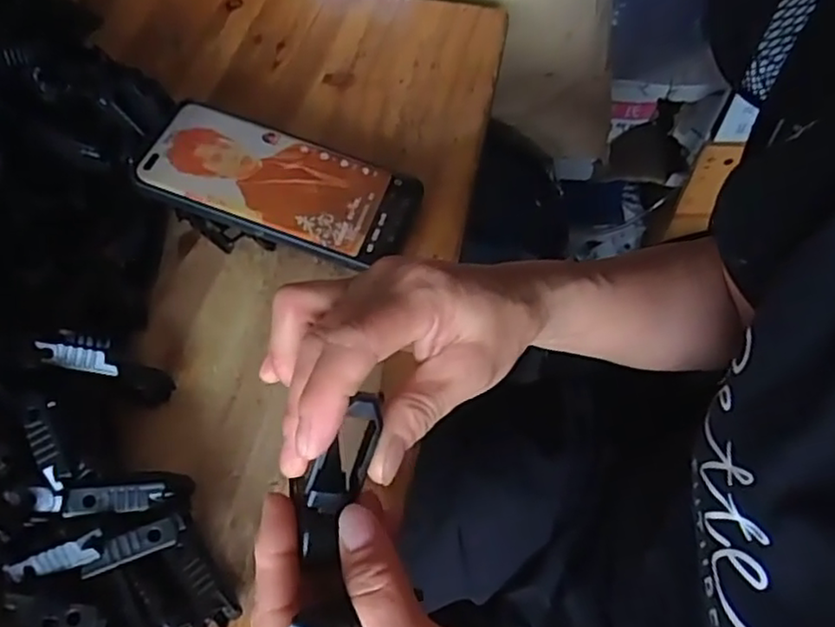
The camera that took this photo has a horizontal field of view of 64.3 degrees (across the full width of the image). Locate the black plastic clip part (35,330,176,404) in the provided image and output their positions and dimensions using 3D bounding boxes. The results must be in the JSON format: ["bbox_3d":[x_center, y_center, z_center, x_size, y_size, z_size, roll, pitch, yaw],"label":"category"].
[{"bbox_3d":[-0.152,0.025,0.332,0.020,0.067,0.024,-27,45,36],"label":"black plastic clip part"}]

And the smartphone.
[{"bbox_3d":[-0.082,-0.079,0.407,0.162,0.009,0.076,18,57,-3],"label":"smartphone"}]

